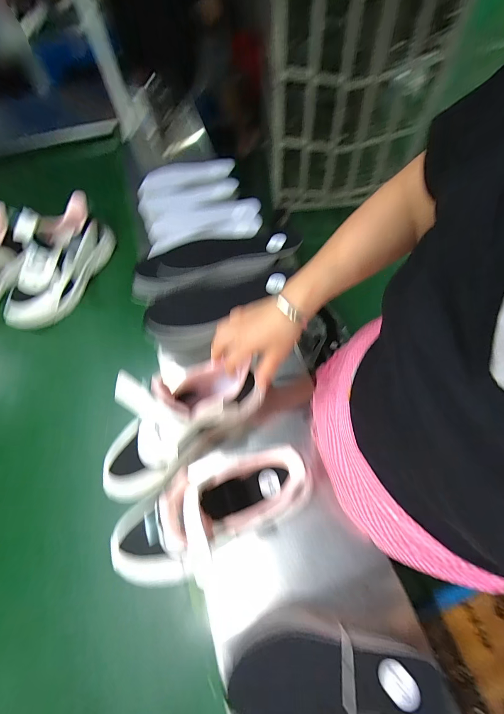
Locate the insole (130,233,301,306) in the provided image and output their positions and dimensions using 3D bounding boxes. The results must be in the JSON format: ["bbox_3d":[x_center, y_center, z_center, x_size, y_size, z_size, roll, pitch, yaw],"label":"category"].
[{"bbox_3d":[-0.064,-0.161,0.514,0.277,0.023,0.096,-10,69,0],"label":"insole"}]

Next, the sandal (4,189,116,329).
[{"bbox_3d":[-0.407,-0.205,0.605,0.105,0.164,0.272,32,67,18],"label":"sandal"}]

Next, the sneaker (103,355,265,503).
[{"bbox_3d":[-0.103,0.078,0.382,0.232,0.137,0.091,-32,64,-14],"label":"sneaker"}]

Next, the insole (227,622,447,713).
[{"bbox_3d":[0.082,0.324,0.305,0.203,0.015,0.068,-4,61,1],"label":"insole"}]

